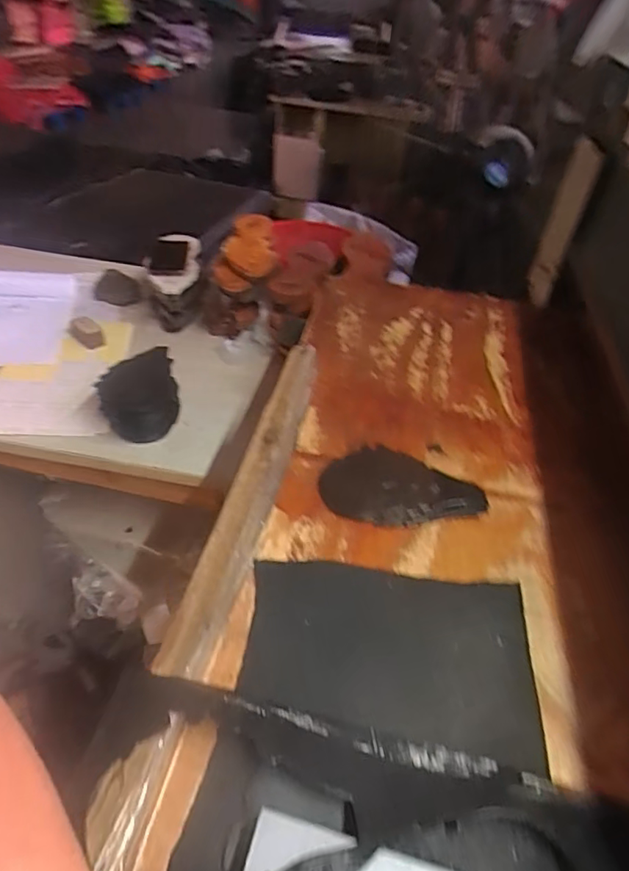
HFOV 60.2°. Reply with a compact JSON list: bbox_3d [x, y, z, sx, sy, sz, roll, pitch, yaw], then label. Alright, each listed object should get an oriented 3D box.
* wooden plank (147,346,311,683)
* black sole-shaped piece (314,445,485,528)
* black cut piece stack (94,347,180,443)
[{"bbox_3d":[-0.055,0.037,0.557,0.042,0.030,0.439,10,40,6],"label":"wooden plank"},{"bbox_3d":[0.091,0.056,0.556,0.164,0.022,0.090,11,40,8],"label":"black sole-shaped piece"},{"bbox_3d":[-0.269,-0.073,0.884,0.098,0.079,0.160,14,40,11],"label":"black cut piece stack"}]

